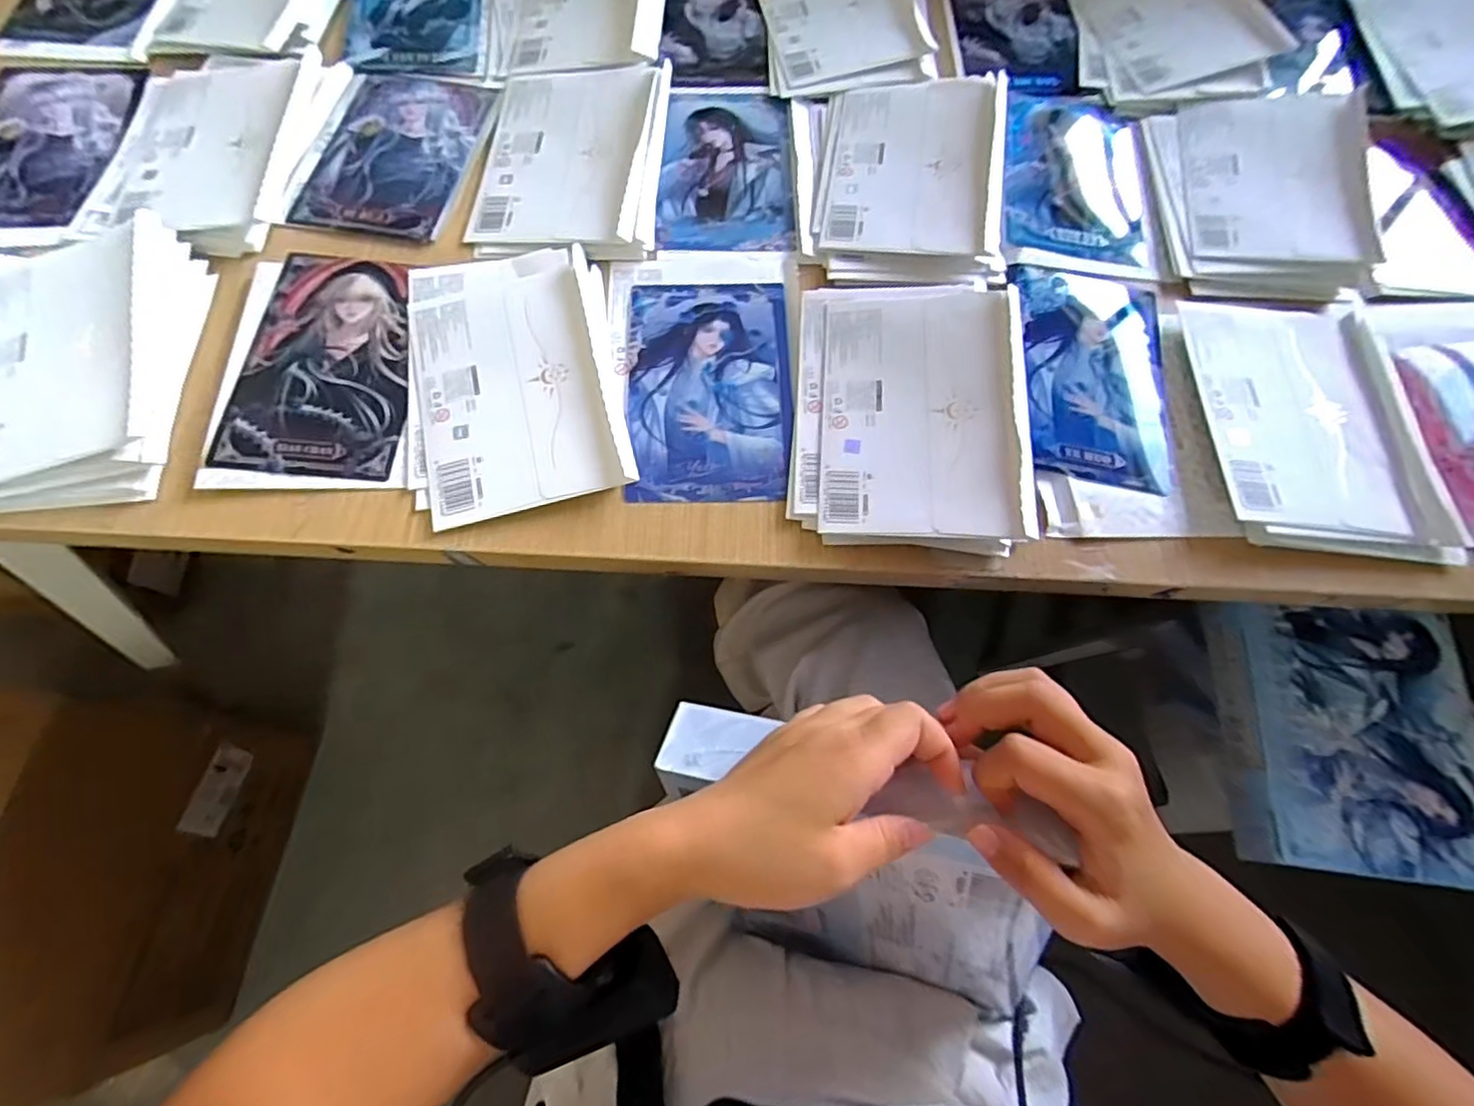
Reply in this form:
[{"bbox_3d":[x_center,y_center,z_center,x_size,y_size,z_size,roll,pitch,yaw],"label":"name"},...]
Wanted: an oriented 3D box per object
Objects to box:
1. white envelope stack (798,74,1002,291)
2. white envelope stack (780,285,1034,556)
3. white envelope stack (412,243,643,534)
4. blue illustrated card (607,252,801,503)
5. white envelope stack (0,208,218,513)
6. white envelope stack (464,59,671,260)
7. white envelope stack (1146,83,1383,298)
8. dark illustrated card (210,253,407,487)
[{"bbox_3d":[0.123,-0.290,0.494,0.151,0.034,0.196,5,69,0],"label":"white envelope stack"},{"bbox_3d":[0.108,-0.102,0.416,0.135,0.033,0.197,4,69,0],"label":"white envelope stack"},{"bbox_3d":[-0.148,-0.119,0.426,0.134,0.022,0.198,-11,70,-6],"label":"white envelope stack"},{"bbox_3d":[-0.021,-0.126,0.443,0.128,0.007,0.198,-2,69,-3],"label":"blue illustrated card"},{"bbox_3d":[-0.427,-0.120,0.408,0.143,0.037,0.193,-4,69,-4],"label":"white envelope stack"},{"bbox_3d":[-0.126,-0.304,0.496,0.137,0.025,0.188,4,69,-1],"label":"white envelope stack"},{"bbox_3d":[0.402,-0.284,0.499,0.149,0.031,0.192,8,69,1],"label":"white envelope stack"},{"bbox_3d":[-0.267,-0.128,0.431,0.106,0.004,0.169,4,68,-4],"label":"dark illustrated card"}]

